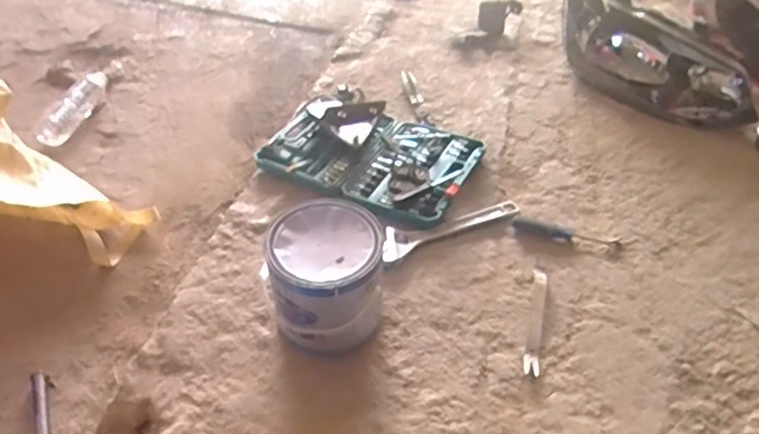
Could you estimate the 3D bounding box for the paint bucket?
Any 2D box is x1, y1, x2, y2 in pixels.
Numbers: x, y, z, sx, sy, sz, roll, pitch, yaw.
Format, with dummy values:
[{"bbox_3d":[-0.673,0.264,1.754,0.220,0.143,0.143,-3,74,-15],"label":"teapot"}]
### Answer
[{"bbox_3d":[-0.073,0.087,0.799,0.146,0.165,0.154,3,43,-3],"label":"paint bucket"}]

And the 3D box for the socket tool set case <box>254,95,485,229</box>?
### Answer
[{"bbox_3d":[-0.027,-0.139,1.138,0.432,0.080,0.284,24,46,23],"label":"socket tool set case"}]

